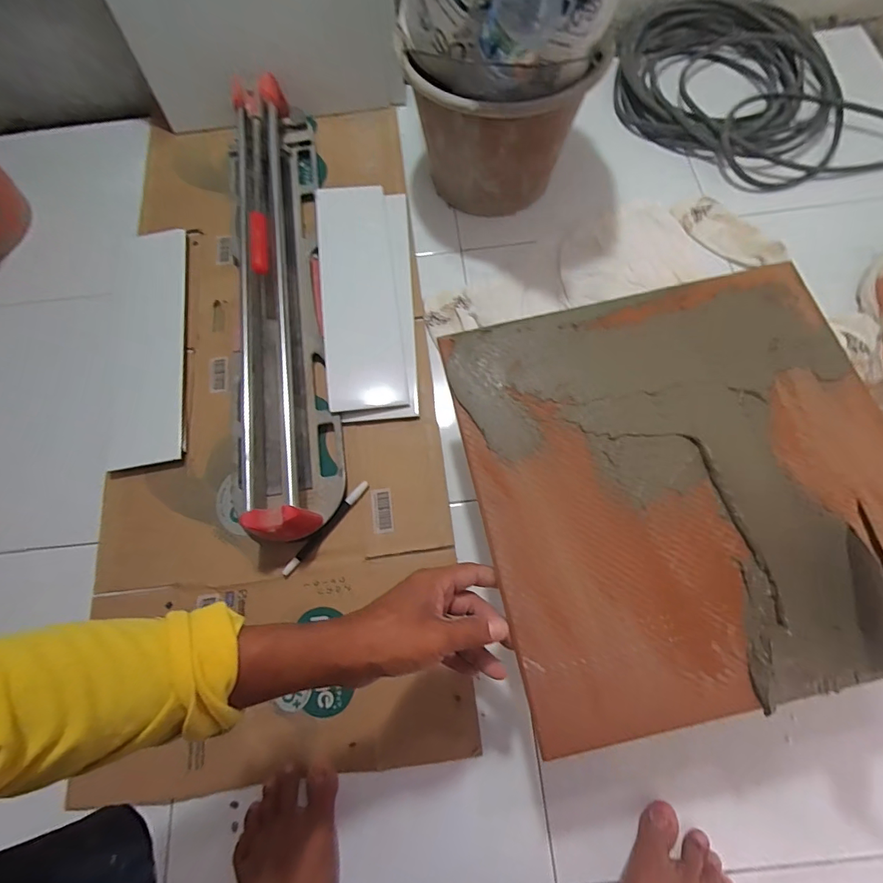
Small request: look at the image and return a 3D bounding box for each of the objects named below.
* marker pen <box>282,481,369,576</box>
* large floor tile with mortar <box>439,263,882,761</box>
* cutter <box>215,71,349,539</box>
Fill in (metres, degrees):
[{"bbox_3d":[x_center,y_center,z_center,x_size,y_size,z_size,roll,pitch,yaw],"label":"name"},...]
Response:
[{"bbox_3d":[-0.146,0.107,0.561,0.012,0.008,0.147,38,76,14],"label":"marker pen"},{"bbox_3d":[0.232,0.031,0.420,0.389,0.017,0.390,-12,71,-2],"label":"large floor tile with mortar"},{"bbox_3d":[-0.238,-0.223,0.632,0.159,0.088,0.709,-6,71,0],"label":"cutter"}]

